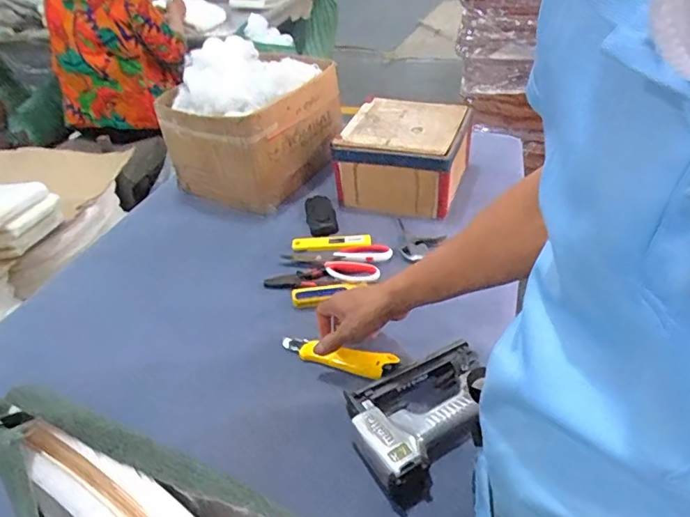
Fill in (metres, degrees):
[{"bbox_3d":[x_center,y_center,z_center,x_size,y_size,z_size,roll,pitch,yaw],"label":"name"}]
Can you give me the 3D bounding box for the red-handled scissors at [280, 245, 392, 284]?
[{"bbox_3d":[-0.020,-0.003,0.832,0.174,0.014,0.107,8,39,18],"label":"red-handled scissors"}]

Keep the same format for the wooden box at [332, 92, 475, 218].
[{"bbox_3d":[0.111,-0.196,0.971,0.210,0.128,0.204,9,39,19],"label":"wooden box"}]

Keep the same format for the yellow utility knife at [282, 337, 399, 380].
[{"bbox_3d":[-0.014,0.126,0.675,0.159,0.026,0.040,8,39,19],"label":"yellow utility knife"}]

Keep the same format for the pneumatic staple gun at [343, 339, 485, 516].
[{"bbox_3d":[0.099,0.180,0.590,0.192,0.044,0.140,-20,39,-18],"label":"pneumatic staple gun"}]

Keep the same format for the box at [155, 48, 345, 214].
[{"bbox_3d":[-0.181,-0.249,1.034,0.244,0.192,0.297,17,43,28],"label":"box"}]

